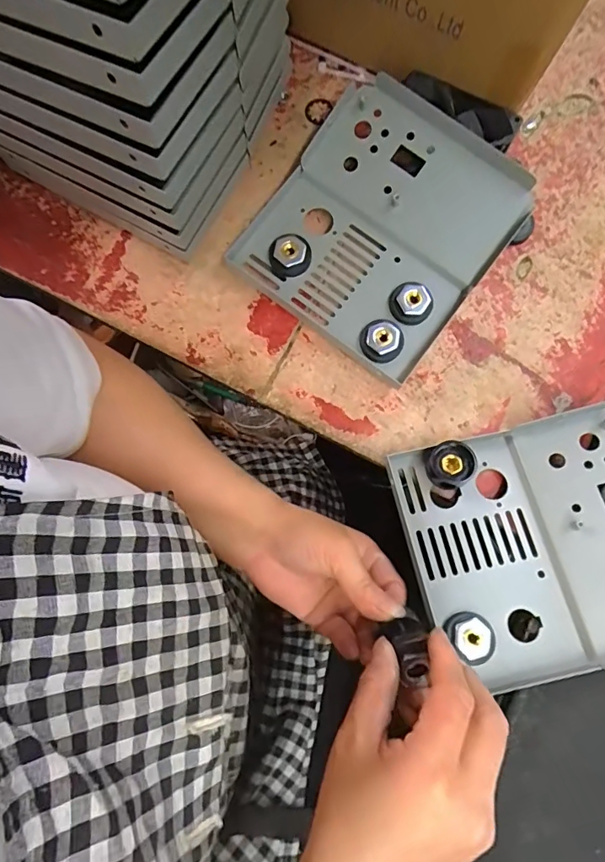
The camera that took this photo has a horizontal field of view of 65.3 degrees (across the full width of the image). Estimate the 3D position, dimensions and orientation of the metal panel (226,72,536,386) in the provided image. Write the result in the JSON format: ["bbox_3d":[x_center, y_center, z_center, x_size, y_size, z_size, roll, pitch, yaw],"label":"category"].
[{"bbox_3d":[0.058,-0.145,0.339,0.155,0.044,0.169,38,82,7],"label":"metal panel"}]

